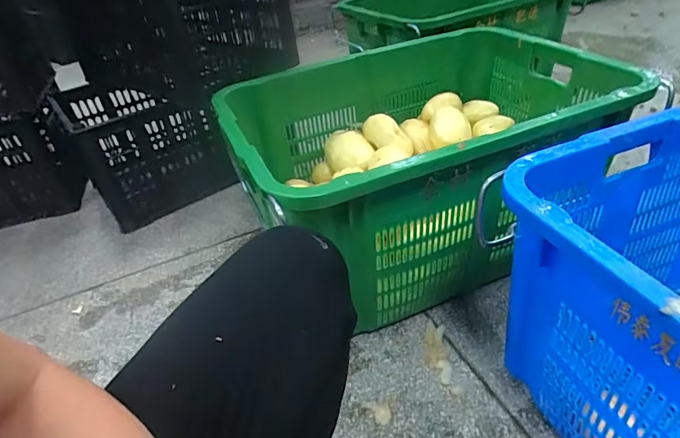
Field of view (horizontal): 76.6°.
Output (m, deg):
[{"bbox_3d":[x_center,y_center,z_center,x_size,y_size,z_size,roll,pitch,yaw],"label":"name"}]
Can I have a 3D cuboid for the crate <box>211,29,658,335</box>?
[{"bbox_3d":[0.147,-0.108,0.877,0.672,0.350,0.499,-18,38,-14],"label":"crate"}]

